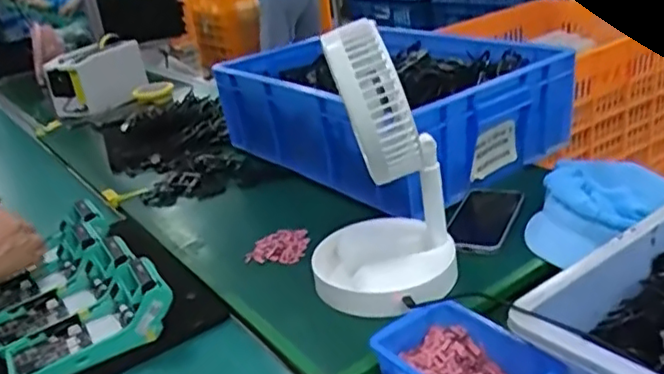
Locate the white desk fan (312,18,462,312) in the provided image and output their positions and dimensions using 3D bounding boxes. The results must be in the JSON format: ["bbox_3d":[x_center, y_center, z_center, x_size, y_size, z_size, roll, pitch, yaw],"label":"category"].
[{"bbox_3d":[0.045,-0.027,0.665,0.153,0.271,0.150,-8,25,1],"label":"white desk fan"}]

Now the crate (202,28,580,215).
[{"bbox_3d":[0.075,-0.132,1.020,0.352,0.147,0.502,-28,31,-36],"label":"crate"}]

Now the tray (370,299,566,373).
[{"bbox_3d":[0.120,0.162,0.565,0.108,0.048,0.154,-25,29,-32],"label":"tray"}]

